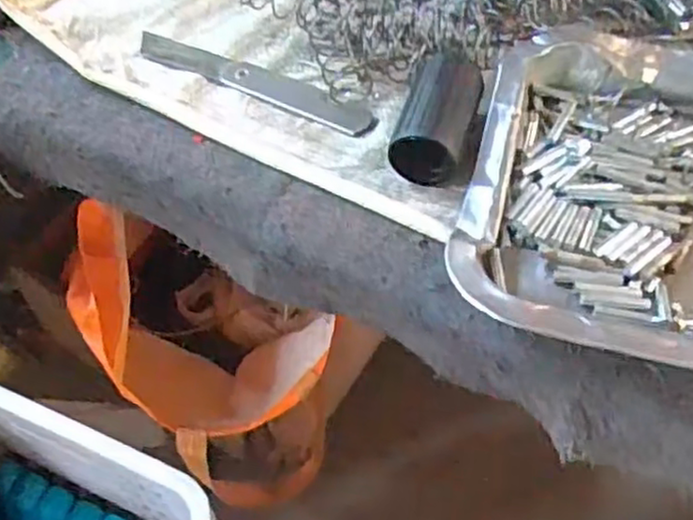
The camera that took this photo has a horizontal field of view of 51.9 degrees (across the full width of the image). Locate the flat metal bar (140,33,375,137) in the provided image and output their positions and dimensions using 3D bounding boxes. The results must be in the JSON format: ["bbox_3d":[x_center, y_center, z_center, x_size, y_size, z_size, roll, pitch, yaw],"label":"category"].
[{"bbox_3d":[-0.051,-0.097,0.385,0.145,0.004,0.023,24,60,17],"label":"flat metal bar"}]

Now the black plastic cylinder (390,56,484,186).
[{"bbox_3d":[0.045,-0.070,0.347,0.034,0.031,0.067,13,57,11],"label":"black plastic cylinder"}]

